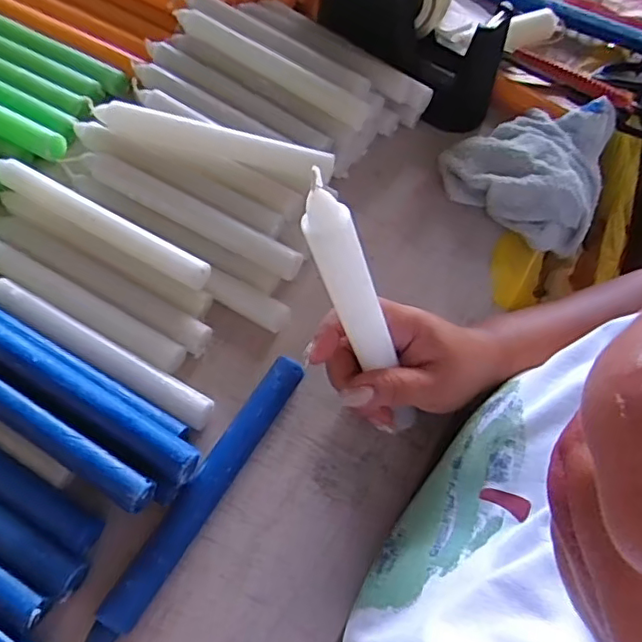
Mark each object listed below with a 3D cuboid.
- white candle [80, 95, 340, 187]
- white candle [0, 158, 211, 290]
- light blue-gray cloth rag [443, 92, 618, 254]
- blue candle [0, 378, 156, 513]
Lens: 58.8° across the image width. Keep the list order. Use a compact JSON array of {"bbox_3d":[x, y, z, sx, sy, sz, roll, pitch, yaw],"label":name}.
[{"bbox_3d":[-0.090,-0.141,0.450,0.204,0.030,0.020,17,65,7],"label":"white candle"},{"bbox_3d":[-0.167,-0.074,0.431,0.196,0.021,0.020,28,64,12],"label":"white candle"},{"bbox_3d":[0.194,-0.144,0.492,0.136,0.043,0.159,34,66,14],"label":"light blue-gray cloth rag"},{"bbox_3d":[-0.189,0.057,0.357,0.200,0.018,0.021,29,65,12],"label":"blue candle"}]

